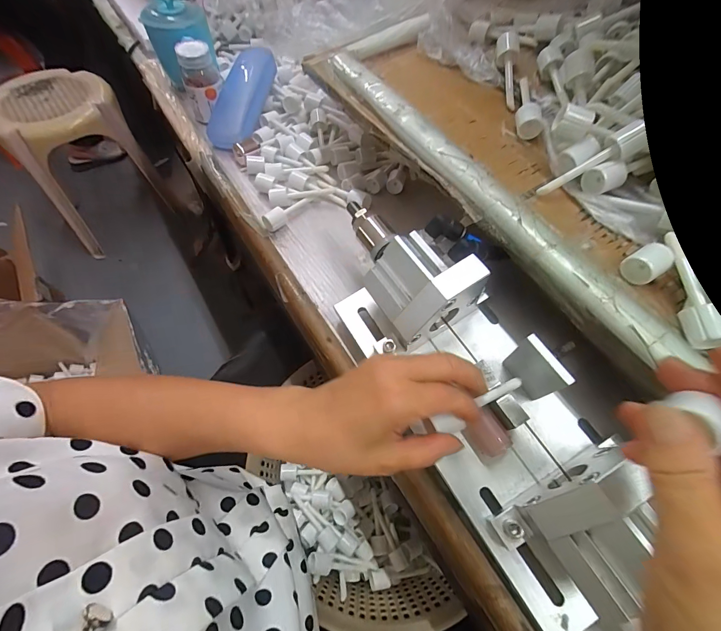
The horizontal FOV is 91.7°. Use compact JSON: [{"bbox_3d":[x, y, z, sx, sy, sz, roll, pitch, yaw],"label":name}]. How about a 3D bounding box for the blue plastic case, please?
[{"bbox_3d":[-0.153,-0.289,0.455,0.060,0.028,0.159,13,77,6],"label":"blue plastic case"}]

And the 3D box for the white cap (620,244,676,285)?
[{"bbox_3d":[0.188,-0.034,0.230,0.024,0.017,0.020,-28,64,-16],"label":"white cap"}]

